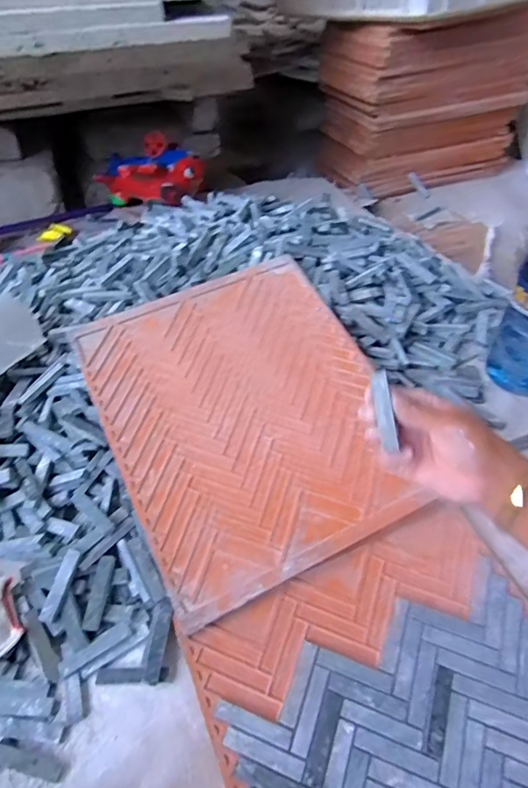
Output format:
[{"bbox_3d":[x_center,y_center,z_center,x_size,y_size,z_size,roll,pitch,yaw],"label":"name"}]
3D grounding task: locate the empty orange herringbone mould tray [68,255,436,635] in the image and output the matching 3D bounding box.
[{"bbox_3d":[-0.020,0.013,0.549,0.303,0.011,0.363,-25,66,-13],"label":"empty orange herringbone mould tray"}]

